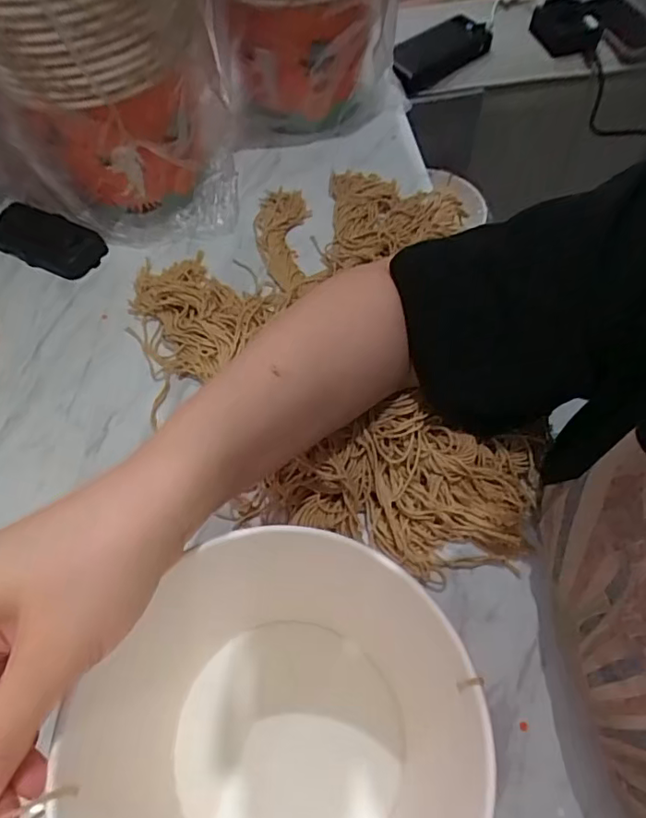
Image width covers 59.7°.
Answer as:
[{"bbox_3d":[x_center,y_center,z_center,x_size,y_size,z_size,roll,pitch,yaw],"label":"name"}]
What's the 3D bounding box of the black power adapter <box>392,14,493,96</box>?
[{"bbox_3d":[0.161,-0.496,0.778,0.170,0.023,0.081,-39,66,-17],"label":"black power adapter"}]

